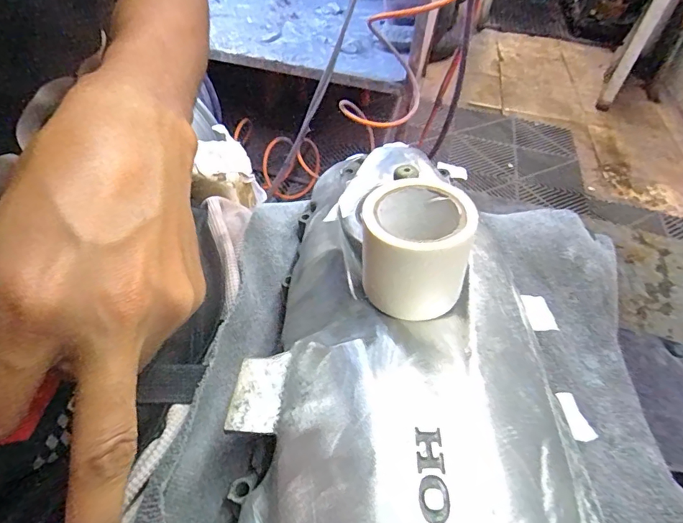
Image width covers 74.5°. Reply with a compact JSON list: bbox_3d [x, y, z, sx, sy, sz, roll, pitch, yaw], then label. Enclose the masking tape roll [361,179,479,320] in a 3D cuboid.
[{"bbox_3d":[0.037,-0.006,0.221,0.058,0.051,0.048,9,46,0],"label":"masking tape roll"}]

